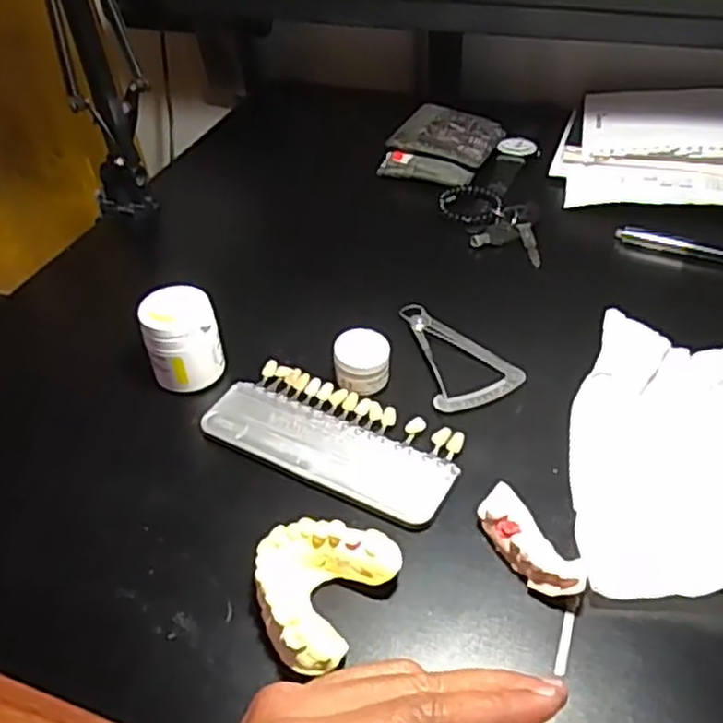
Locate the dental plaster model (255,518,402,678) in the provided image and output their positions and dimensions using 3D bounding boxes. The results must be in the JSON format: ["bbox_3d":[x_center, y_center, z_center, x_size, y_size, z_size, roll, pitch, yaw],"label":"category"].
[{"bbox_3d":[-0.021,0.103,0.330,0.057,0.022,0.067,21,48,24],"label":"dental plaster model"}]

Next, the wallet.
[{"bbox_3d":[0.075,-0.200,0.652,0.089,0.025,0.109,15,46,19],"label":"wallet"}]

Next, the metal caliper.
[{"bbox_3d":[0.065,-0.008,0.463,0.059,0.004,0.101,-9,43,-6],"label":"metal caliper"}]

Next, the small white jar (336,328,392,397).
[{"bbox_3d":[0.000,0.000,0.435,0.032,0.026,0.031,-2,43,2],"label":"small white jar"}]

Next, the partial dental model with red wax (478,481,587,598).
[{"bbox_3d":[0.080,0.088,0.347,0.027,0.015,0.064,-24,46,-21],"label":"partial dental model with red wax"}]

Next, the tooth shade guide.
[{"bbox_3d":[-0.017,0.043,0.410,0.147,0.007,0.067,20,47,24],"label":"tooth shade guide"}]

